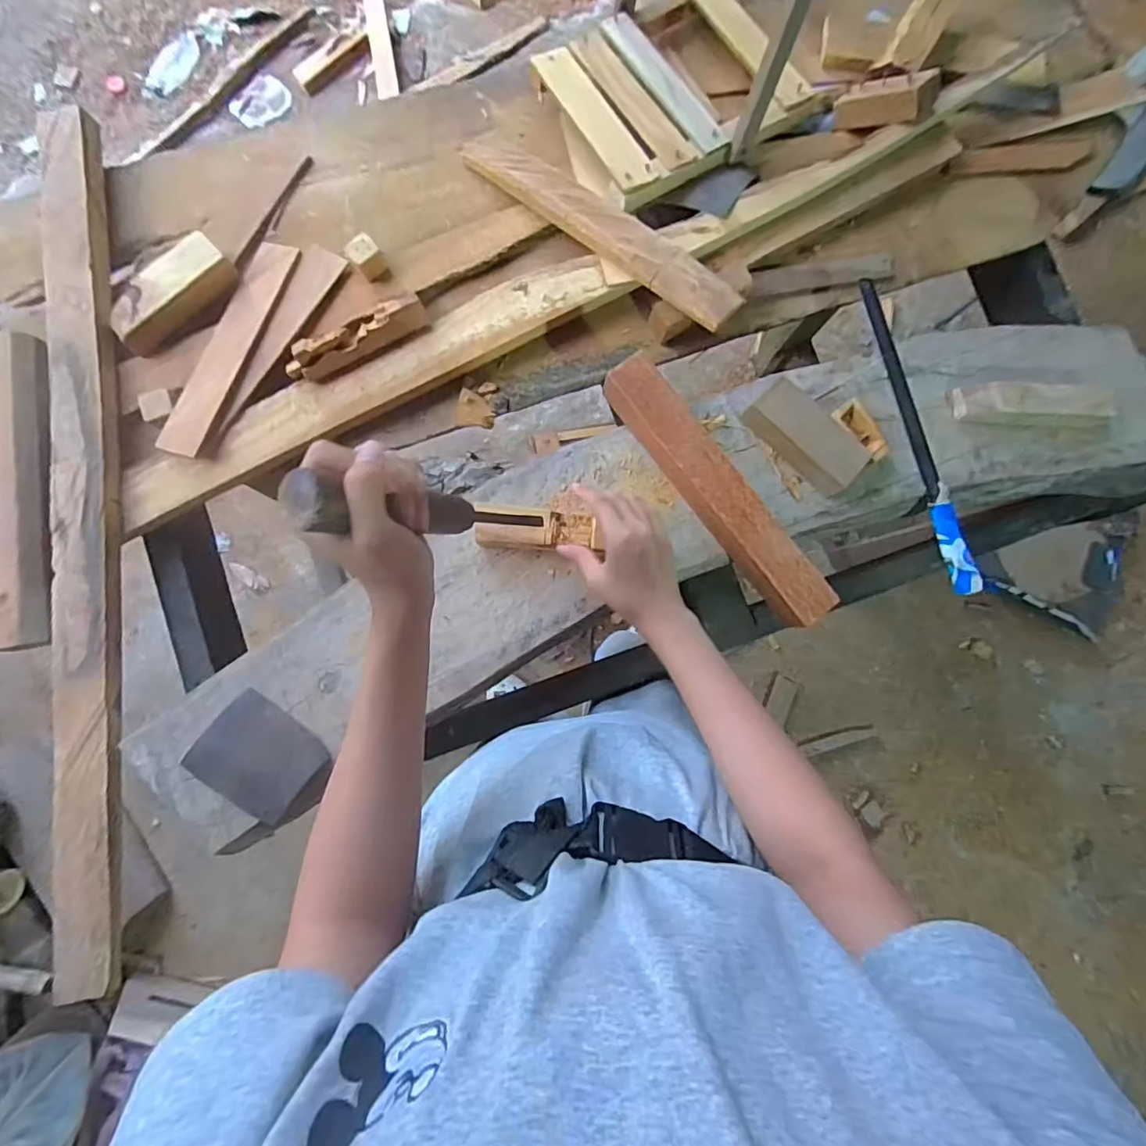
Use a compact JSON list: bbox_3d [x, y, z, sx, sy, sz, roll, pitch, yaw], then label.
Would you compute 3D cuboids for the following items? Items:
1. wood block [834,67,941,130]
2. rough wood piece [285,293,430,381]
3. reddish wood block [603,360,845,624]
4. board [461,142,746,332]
[{"bbox_3d":[0.341,-0.517,0.612,0.038,0.035,0.107,-51,46,-7],"label":"wood block"},{"bbox_3d":[-0.222,-0.241,0.575,0.149,0.025,0.038,-27,87,-5],"label":"rough wood piece"},{"bbox_3d":[0.132,-0.074,0.522,0.048,0.054,0.284,-37,86,-6],"label":"reddish wood block"},{"bbox_3d":[0.021,-0.373,0.593,0.368,0.019,0.048,42,89,14],"label":"board"}]

